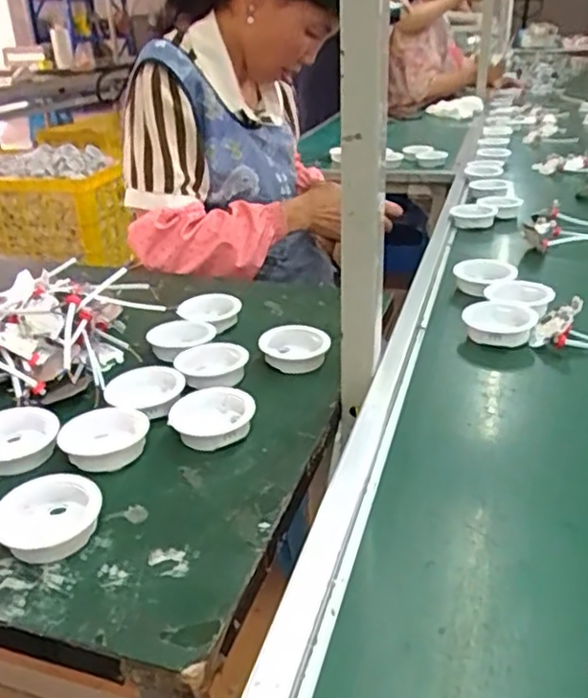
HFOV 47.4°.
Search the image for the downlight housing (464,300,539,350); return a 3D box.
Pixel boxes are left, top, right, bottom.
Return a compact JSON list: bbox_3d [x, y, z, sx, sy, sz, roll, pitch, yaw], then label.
[{"bbox_3d":[0.216,-0.023,0.709,0.072,0.027,0.079,10,29,21],"label":"downlight housing"}]

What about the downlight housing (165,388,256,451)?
[{"bbox_3d":[-0.073,0.060,0.581,0.076,0.024,0.071,-2,27,-3],"label":"downlight housing"}]

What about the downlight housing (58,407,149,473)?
[{"bbox_3d":[-0.165,0.076,0.584,0.071,0.018,0.074,-1,27,0],"label":"downlight housing"}]

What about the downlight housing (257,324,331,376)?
[{"bbox_3d":[0.001,-0.001,0.702,0.069,0.025,0.061,3,27,7],"label":"downlight housing"}]

